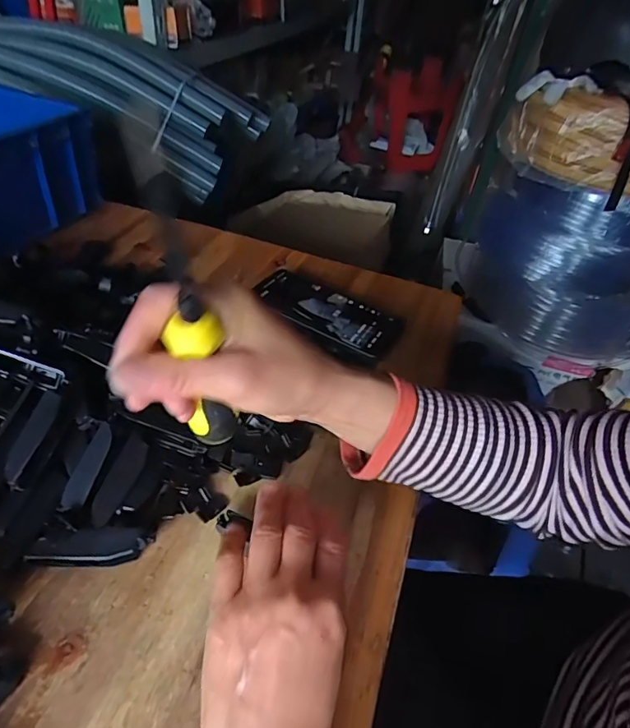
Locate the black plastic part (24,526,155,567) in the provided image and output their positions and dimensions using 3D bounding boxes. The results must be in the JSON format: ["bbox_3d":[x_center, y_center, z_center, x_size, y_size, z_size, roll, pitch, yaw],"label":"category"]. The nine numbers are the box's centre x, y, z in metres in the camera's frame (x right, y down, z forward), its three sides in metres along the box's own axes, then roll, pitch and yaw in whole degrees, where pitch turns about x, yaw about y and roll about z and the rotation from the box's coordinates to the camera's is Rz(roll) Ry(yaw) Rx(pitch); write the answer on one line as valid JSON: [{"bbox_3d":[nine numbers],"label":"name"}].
[{"bbox_3d":[-0.142,0.117,0.296,0.071,0.020,0.019,1,43,-7],"label":"black plastic part"}]

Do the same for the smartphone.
[{"bbox_3d":[0.010,-0.057,0.506,0.161,0.012,0.084,28,47,21],"label":"smartphone"}]

